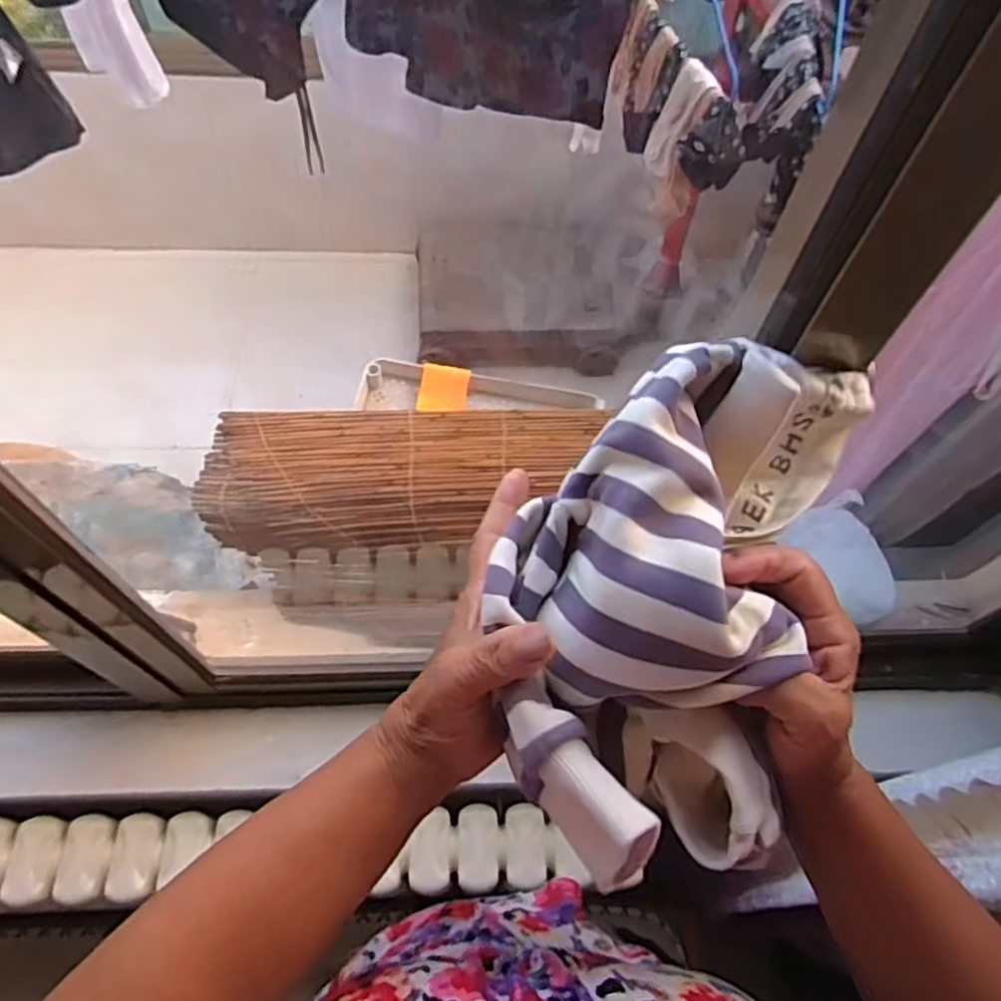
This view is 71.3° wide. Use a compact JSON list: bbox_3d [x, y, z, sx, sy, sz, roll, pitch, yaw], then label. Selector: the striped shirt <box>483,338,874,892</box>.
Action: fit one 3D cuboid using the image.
[{"bbox_3d":[0.076,0.041,0.323,0.146,0.112,0.227,13,61,5],"label":"striped shirt"}]

